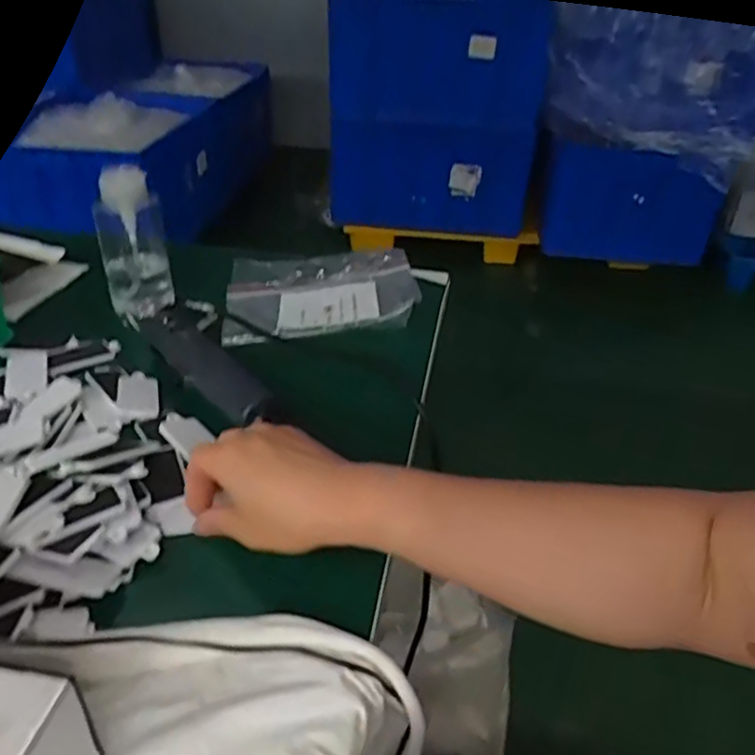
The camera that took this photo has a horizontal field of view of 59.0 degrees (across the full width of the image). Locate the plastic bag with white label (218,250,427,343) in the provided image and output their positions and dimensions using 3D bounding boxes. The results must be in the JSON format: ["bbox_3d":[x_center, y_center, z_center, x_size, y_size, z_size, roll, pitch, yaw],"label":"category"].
[{"bbox_3d":[-0.061,-0.093,0.712,0.194,0.032,0.173,-4,36,-8],"label":"plastic bag with white label"}]

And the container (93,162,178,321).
[{"bbox_3d":[-0.242,-0.139,0.663,0.059,0.138,0.030,-17,39,-24],"label":"container"}]

